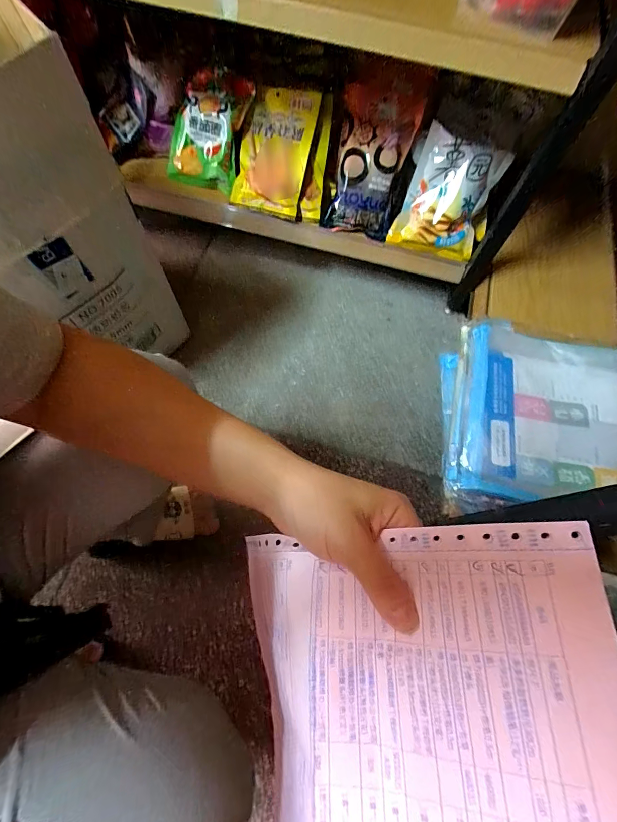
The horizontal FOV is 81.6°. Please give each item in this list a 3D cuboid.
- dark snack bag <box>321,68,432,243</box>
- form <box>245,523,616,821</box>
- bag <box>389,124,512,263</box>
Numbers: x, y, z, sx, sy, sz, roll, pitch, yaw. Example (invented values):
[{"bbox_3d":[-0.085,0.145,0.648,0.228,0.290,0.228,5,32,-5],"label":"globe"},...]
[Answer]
[{"bbox_3d":[0.122,-0.497,0.705,0.159,0.270,0.071,13,24,-1],"label":"dark snack bag"},{"bbox_3d":[0.050,0.172,0.168,0.187,0.025,0.216,-11,67,21],"label":"form"},{"bbox_3d":[0.270,-0.414,0.697,0.164,0.199,0.042,17,25,4],"label":"bag"}]

